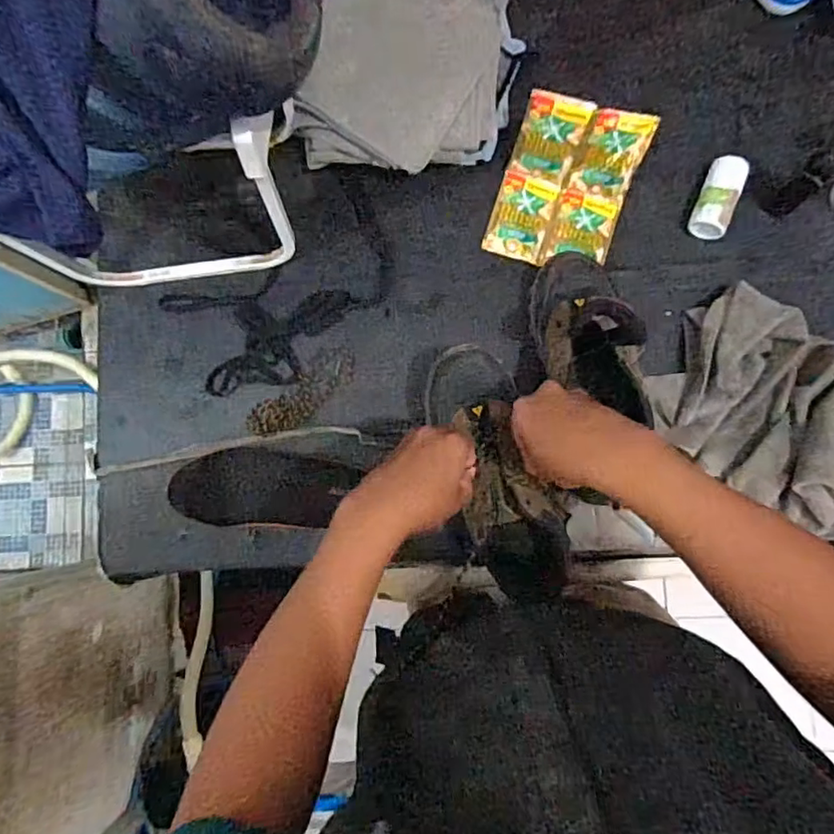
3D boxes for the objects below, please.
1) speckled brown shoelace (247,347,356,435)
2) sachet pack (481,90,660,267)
[{"bbox_3d":[-0.136,-0.025,0.720,0.146,0.004,0.047,-36,84,0],"label":"speckled brown shoelace"},{"bbox_3d":[0.172,-0.267,0.682,0.143,0.090,0.168,19,86,5],"label":"sachet pack"}]

